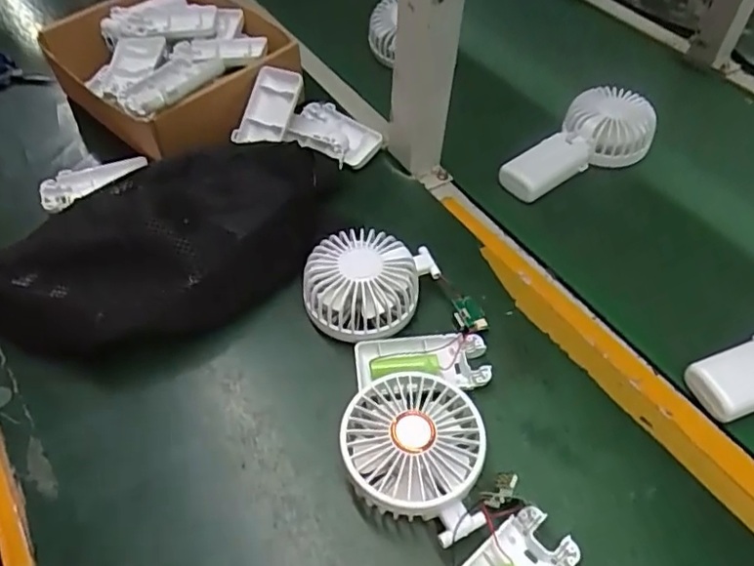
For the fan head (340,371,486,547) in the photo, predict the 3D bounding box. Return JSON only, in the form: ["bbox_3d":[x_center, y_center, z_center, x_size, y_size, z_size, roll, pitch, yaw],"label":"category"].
[{"bbox_3d":[0.026,0.108,0.383,0.090,0.047,0.086,1,50,-1],"label":"fan head"}]

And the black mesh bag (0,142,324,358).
[{"bbox_3d":[-0.170,-0.027,0.469,0.311,0.081,0.141,-21,54,-19],"label":"black mesh bag"}]

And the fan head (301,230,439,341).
[{"bbox_3d":[-0.008,-0.003,0.462,0.093,0.033,0.091,17,51,12],"label":"fan head"}]

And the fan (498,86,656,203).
[{"bbox_3d":[0.204,-0.135,0.597,0.170,0.054,0.087,-37,60,-28],"label":"fan"}]

